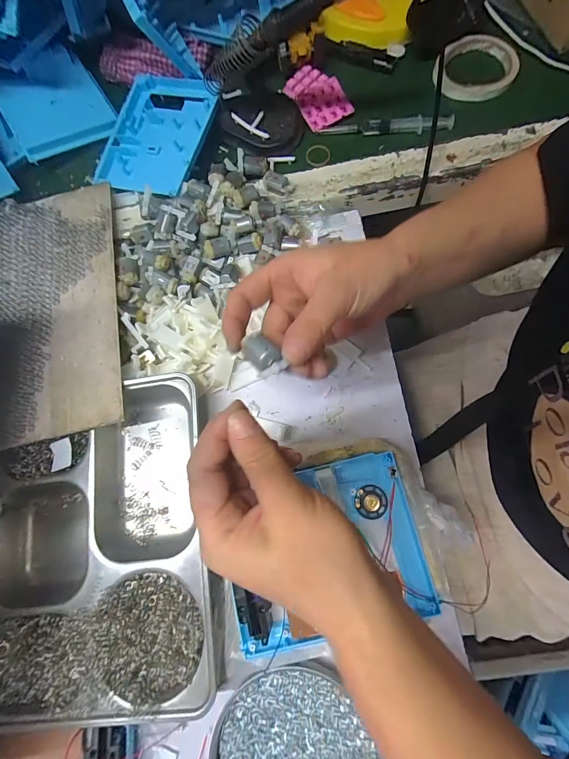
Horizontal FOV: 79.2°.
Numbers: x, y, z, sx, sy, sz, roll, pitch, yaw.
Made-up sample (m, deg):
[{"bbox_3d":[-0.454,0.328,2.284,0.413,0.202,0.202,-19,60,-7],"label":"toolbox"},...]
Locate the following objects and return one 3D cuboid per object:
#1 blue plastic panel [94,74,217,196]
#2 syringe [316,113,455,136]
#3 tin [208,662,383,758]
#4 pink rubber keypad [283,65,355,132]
[{"bbox_3d":[-0.157,-0.308,0.422,0.131,0.023,0.158,19,79,9],"label":"blue plastic panel"},{"bbox_3d":[0.125,-0.314,0.421,0.160,0.013,0.015,0,77,5],"label":"syringe"},{"bbox_3d":[0.009,0.315,0.281,0.135,0.016,0.130,-1,77,4],"label":"tin"},{"bbox_3d":[0.041,-0.369,0.444,0.059,0.019,0.095,-25,76,-2],"label":"pink rubber keypad"}]

